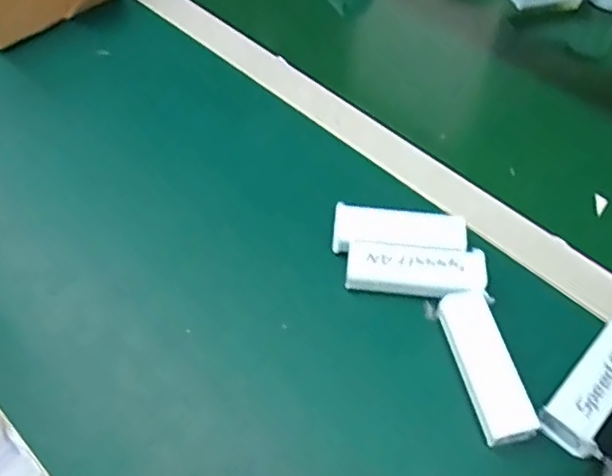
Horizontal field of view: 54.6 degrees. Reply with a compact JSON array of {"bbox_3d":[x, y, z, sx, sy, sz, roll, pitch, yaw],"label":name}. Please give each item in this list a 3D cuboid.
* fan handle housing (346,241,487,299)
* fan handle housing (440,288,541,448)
[{"bbox_3d":[0.083,0.026,0.449,0.101,0.020,0.037,4,56,3],"label":"fan handle housing"},{"bbox_3d":[0.119,0.085,0.399,0.033,0.020,0.101,-11,56,-7],"label":"fan handle housing"}]

